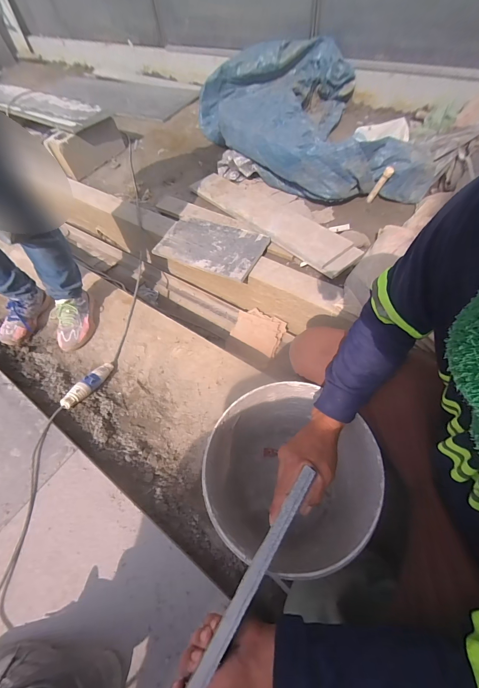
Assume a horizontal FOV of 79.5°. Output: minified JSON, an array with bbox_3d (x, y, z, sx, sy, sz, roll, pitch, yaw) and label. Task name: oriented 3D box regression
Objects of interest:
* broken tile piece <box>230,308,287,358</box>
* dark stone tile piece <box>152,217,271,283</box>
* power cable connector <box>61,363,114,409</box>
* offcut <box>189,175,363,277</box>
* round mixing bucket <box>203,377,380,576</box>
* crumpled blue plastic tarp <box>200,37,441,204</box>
[{"bbox_3d":[0.078,-0.059,1.172,0.212,0.018,0.147,28,84,24],"label":"broken tile piece"},{"bbox_3d":[-0.115,-0.401,1.155,0.411,0.021,0.246,24,63,19],"label":"dark stone tile piece"},{"bbox_3d":[-0.458,0.119,0.887,0.043,0.046,0.199,15,36,14],"label":"power cable connector"},{"bbox_3d":[0.104,-0.569,1.232,0.222,0.037,0.907,-39,62,-19],"label":"offcut"},{"bbox_3d":[0.098,0.283,0.618,0.287,0.322,0.288,-2,57,3],"label":"round mixing bucket"},{"bbox_3d":[0.277,-1.189,1.507,0.915,0.250,1.376,-9,56,-1],"label":"crumpled blue plastic tarp"}]

